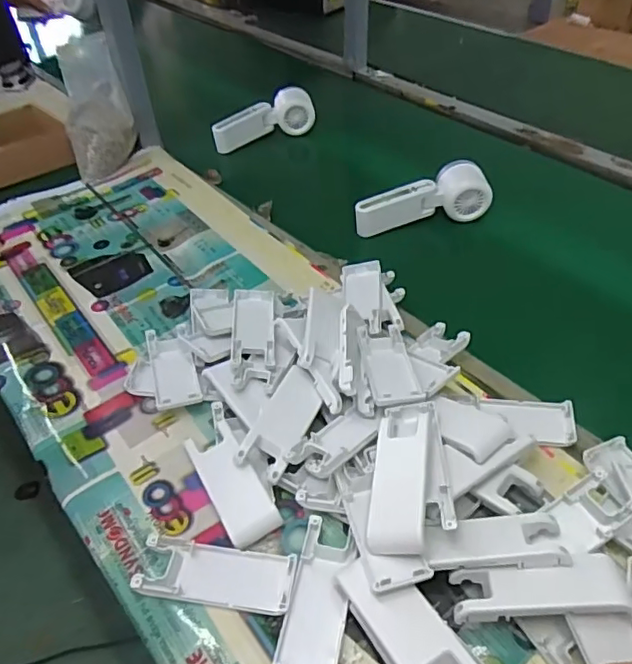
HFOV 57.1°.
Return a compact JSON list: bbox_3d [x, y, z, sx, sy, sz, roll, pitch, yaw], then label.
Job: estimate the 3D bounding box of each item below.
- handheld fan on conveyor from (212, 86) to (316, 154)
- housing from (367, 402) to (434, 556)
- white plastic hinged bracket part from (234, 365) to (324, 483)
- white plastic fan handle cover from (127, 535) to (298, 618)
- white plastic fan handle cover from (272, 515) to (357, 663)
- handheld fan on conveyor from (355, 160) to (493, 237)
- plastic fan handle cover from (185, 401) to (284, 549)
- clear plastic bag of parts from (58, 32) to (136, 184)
[{"bbox_3d":[-0.082,-0.324,0.896,0.172,0.049,0.046,-21,47,-16],"label":"handheld fan on conveyor"},{"bbox_3d":[0.060,0.095,0.409,0.037,0.027,0.116,6,45,11],"label":"housing"},{"bbox_3d":[-0.024,0.070,0.462,0.037,0.006,0.095,28,54,8],"label":"white plastic hinged bracket part"},{"bbox_3d":[-0.067,0.164,0.395,0.104,0.011,0.040,4,45,9],"label":"white plastic fan handle cover"},{"bbox_3d":[0.003,0.174,0.383,0.038,0.008,0.101,7,46,12],"label":"white plastic fan handle cover"},{"bbox_3d":[0.126,-0.166,0.714,0.170,0.049,0.059,-9,45,-4],"label":"handheld fan on conveyor"},{"bbox_3d":[-0.070,0.106,0.450,0.041,0.014,0.121,-24,47,-18],"label":"plastic fan handle cover"},{"bbox_3d":[-0.302,-0.306,0.804,0.087,0.189,0.059,-7,5,-1],"label":"clear plastic bag of parts"}]

